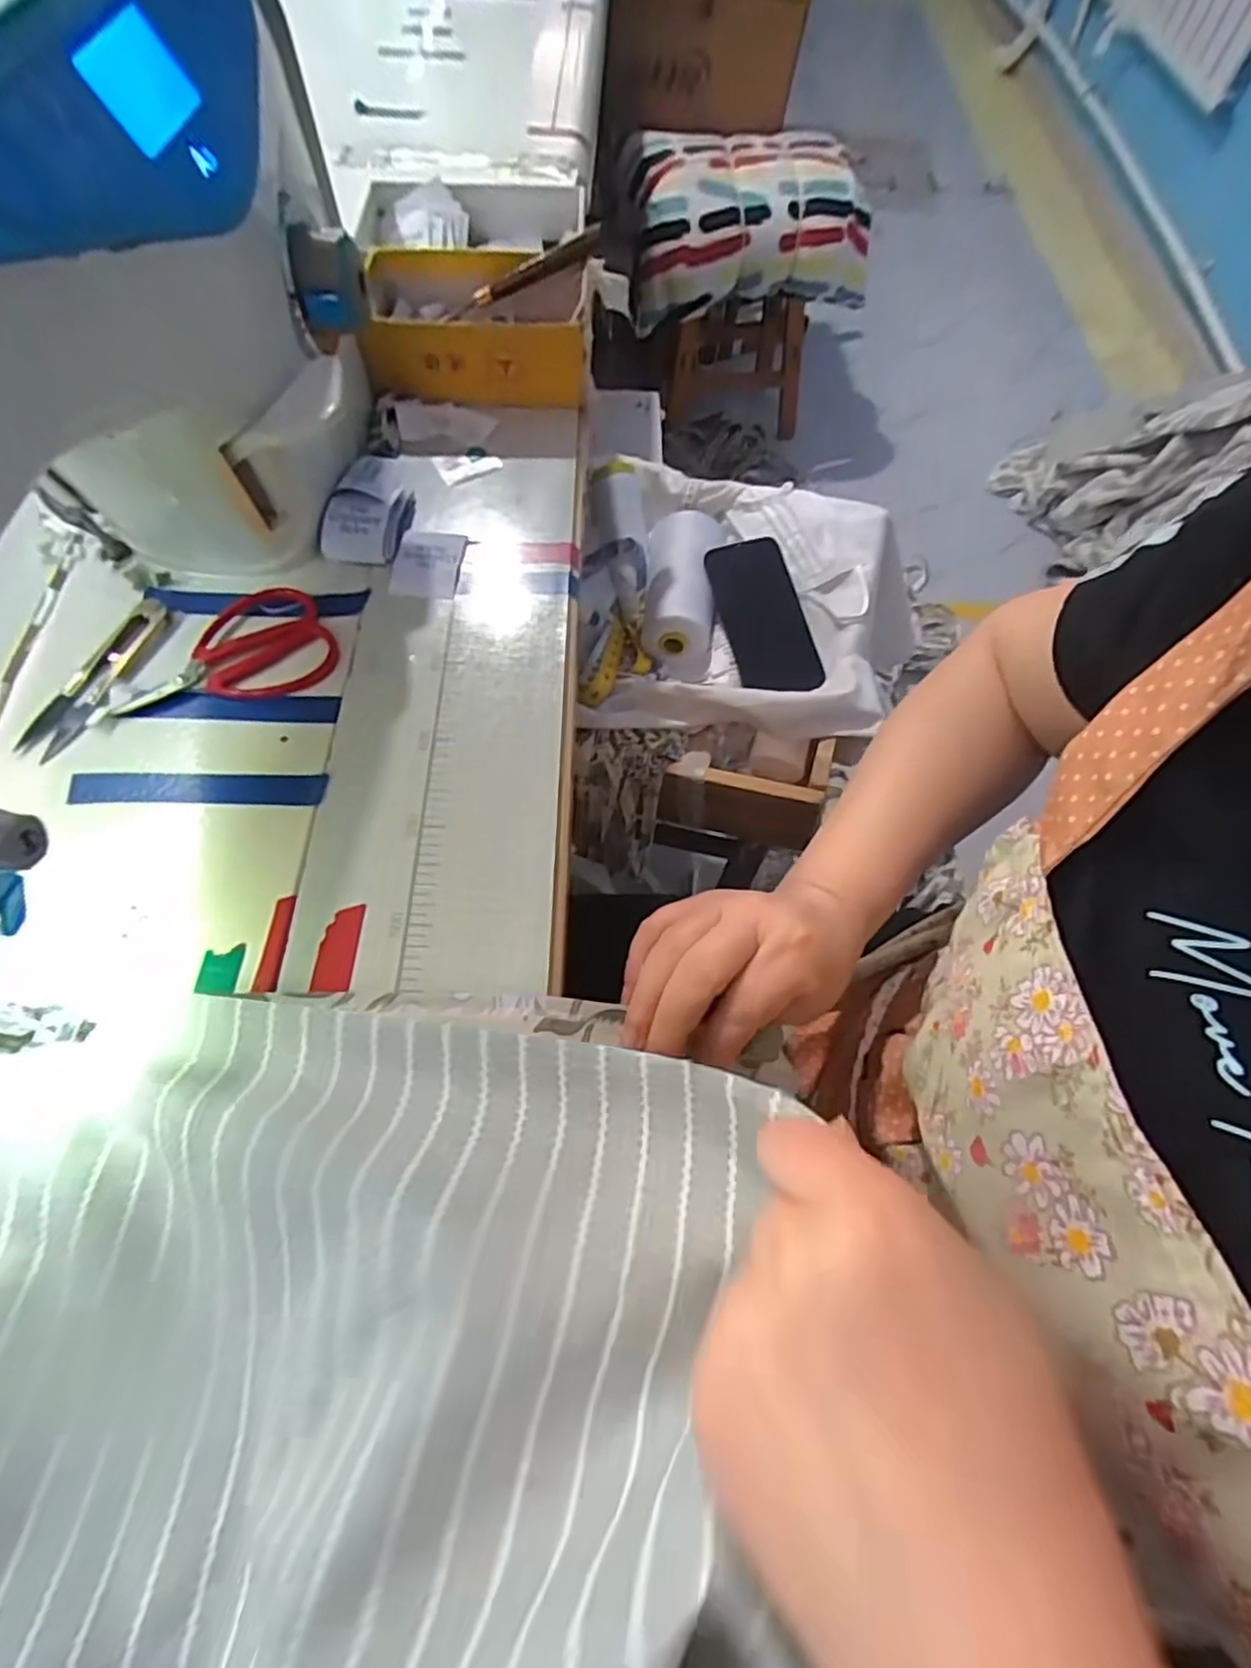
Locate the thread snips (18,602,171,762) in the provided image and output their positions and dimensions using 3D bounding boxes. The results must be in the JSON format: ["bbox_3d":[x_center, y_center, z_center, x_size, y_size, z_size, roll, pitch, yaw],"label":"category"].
[{"bbox_3d":[-0.278,-0.085,0.355,0.024,0.005,0.104,20,65,8],"label":"thread snips"}]

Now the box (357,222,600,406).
[{"bbox_3d":[-0.094,-0.342,0.450,0.150,0.058,0.095,-2,64,-3],"label":"box"}]

